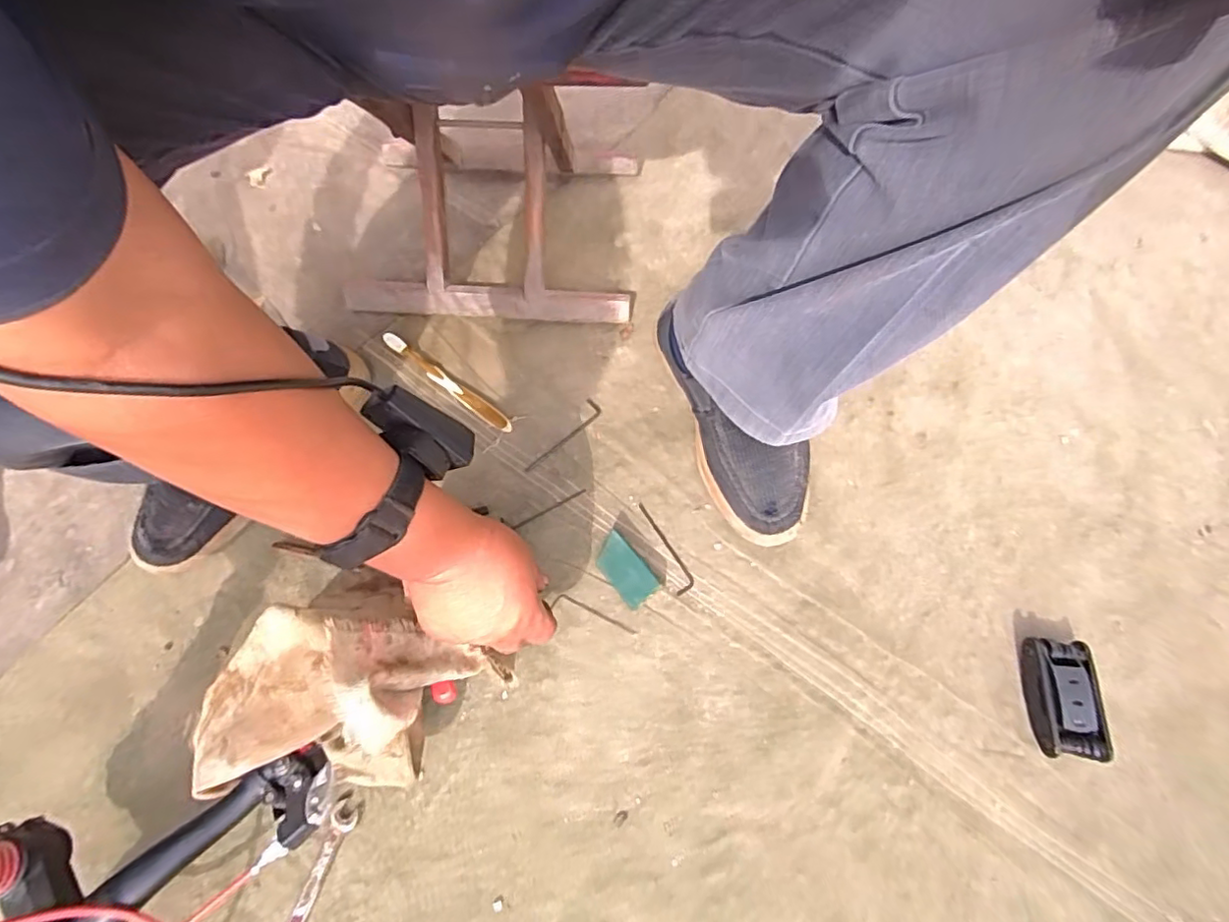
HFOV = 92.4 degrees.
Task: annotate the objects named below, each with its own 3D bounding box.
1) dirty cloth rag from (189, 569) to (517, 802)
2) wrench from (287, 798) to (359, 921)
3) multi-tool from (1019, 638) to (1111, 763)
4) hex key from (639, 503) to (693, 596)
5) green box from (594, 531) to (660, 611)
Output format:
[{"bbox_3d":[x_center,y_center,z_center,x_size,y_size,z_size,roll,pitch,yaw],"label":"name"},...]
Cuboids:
[{"bbox_3d":[-0.202,0.166,0.419,0.145,0.100,0.192,39,72,20],"label":"dirty cloth rag"},{"bbox_3d":[-0.225,0.317,0.438,0.019,0.007,0.115,16,65,11],"label":"wrench"},{"bbox_3d":[0.349,0.184,0.459,0.044,0.031,0.084,7,64,7],"label":"multi-tool"},{"bbox_3d":[0.046,0.079,0.547,0.017,0.004,0.093,-24,64,-8],"label":"hex key"},{"bbox_3d":[0.009,0.099,0.529,0.033,0.020,0.065,-36,67,-14],"label":"green box"}]

